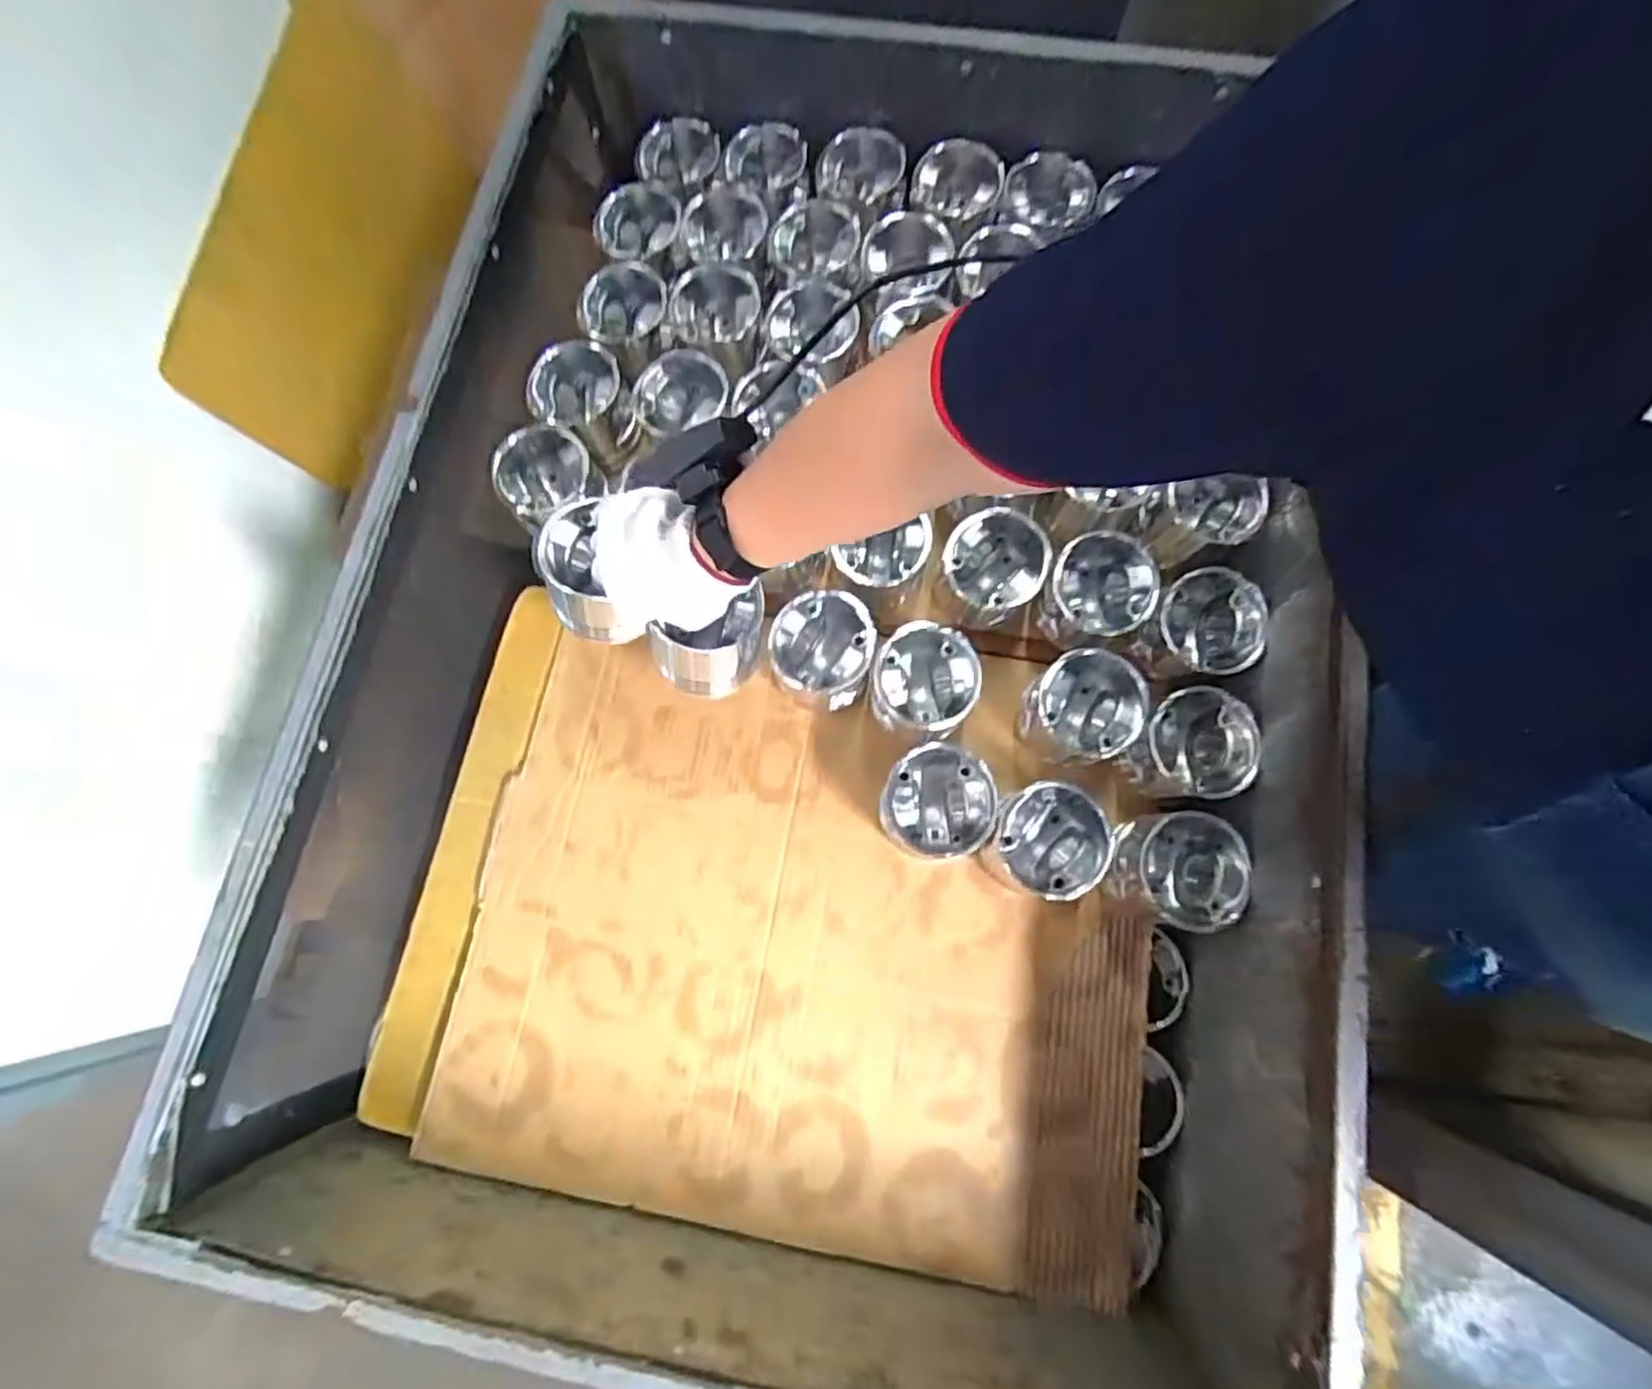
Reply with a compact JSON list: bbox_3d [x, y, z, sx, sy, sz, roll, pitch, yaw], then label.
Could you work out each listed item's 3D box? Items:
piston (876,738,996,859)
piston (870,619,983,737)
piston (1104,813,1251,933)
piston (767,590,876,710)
[{"bbox_3d":[0.096,0.098,0.625,0.088,0.086,0.093,0,77,1],"label":"piston"},{"bbox_3d":[0.087,-0.009,0.647,0.087,0.090,0.090,0,77,1],"label":"piston"},{"bbox_3d":[0.291,0.151,0.608,0.090,0.095,0.090,2,77,1],"label":"piston"},{"bbox_3d":[-0.004,-0.040,0.655,0.092,0.079,0.087,0,77,1],"label":"piston"}]

